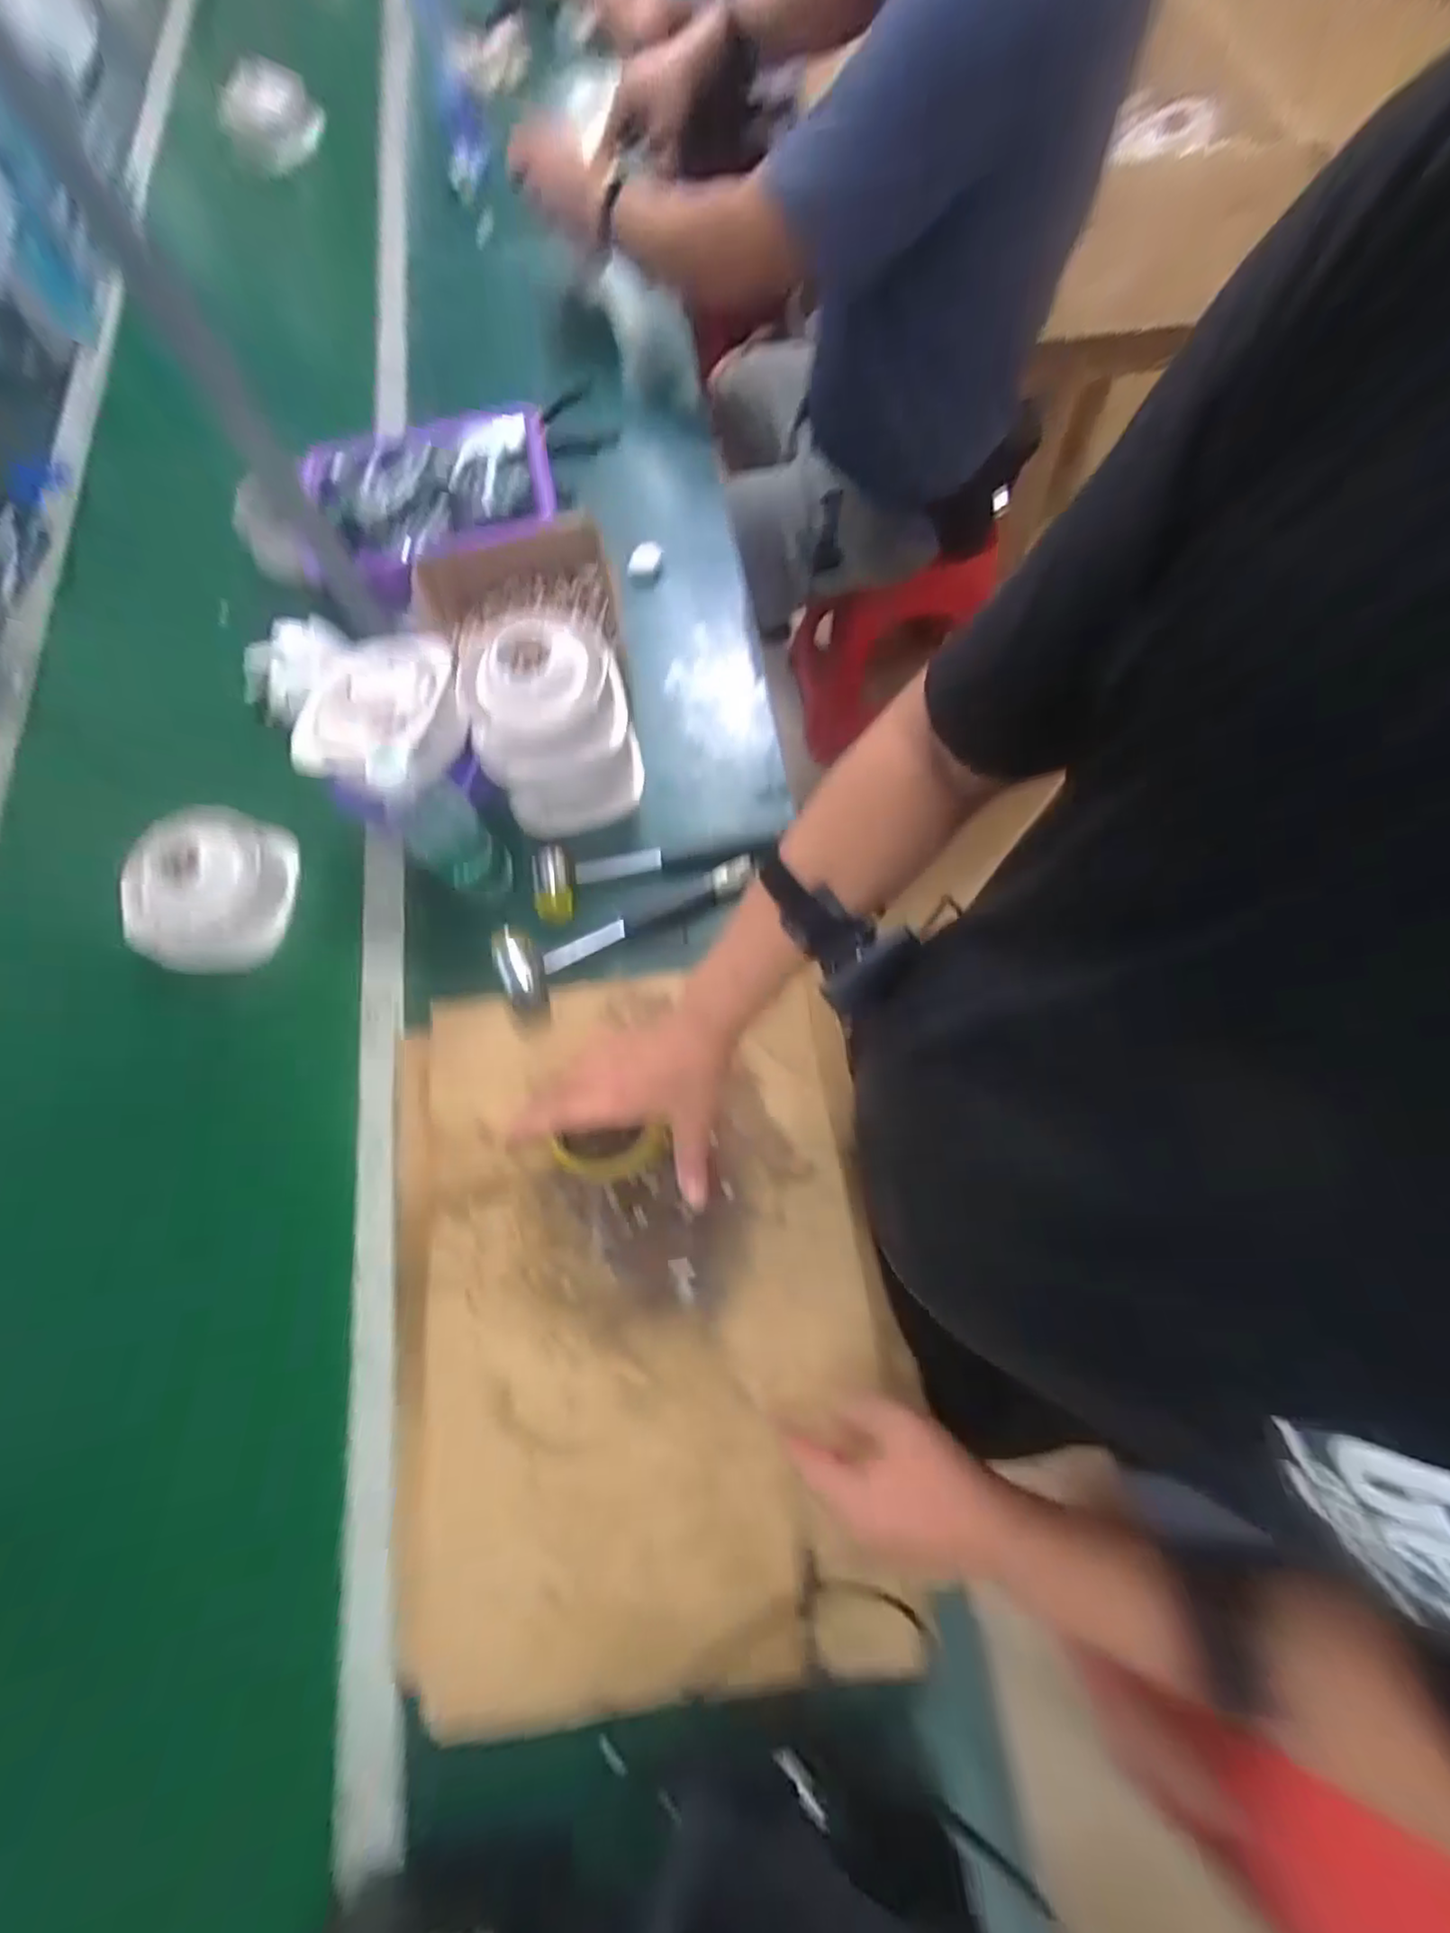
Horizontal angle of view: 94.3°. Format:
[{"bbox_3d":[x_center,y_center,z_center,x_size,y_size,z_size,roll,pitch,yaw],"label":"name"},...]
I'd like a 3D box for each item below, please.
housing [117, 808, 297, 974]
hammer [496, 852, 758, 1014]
[{"bbox_3d":[-0.493,-0.076,0.641,0.132,0.081,0.136,-8,69,1],"label":"housing"},{"bbox_3d":[-0.088,-0.046,0.612,0.250,0.027,0.068,-28,70,-7],"label":"hammer"}]

